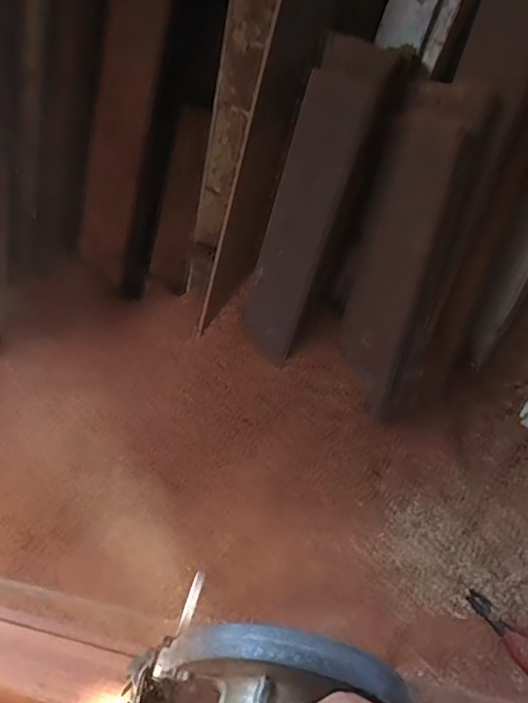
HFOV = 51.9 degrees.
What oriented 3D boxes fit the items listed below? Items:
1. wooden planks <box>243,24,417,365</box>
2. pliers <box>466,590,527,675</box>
[{"bbox_3d":[0.083,-0.242,0.960,0.134,0.546,0.071,38,36,28],"label":"wooden planks"},{"bbox_3d":[0.442,0.514,0.961,0.193,0.014,0.068,35,55,26],"label":"pliers"}]

